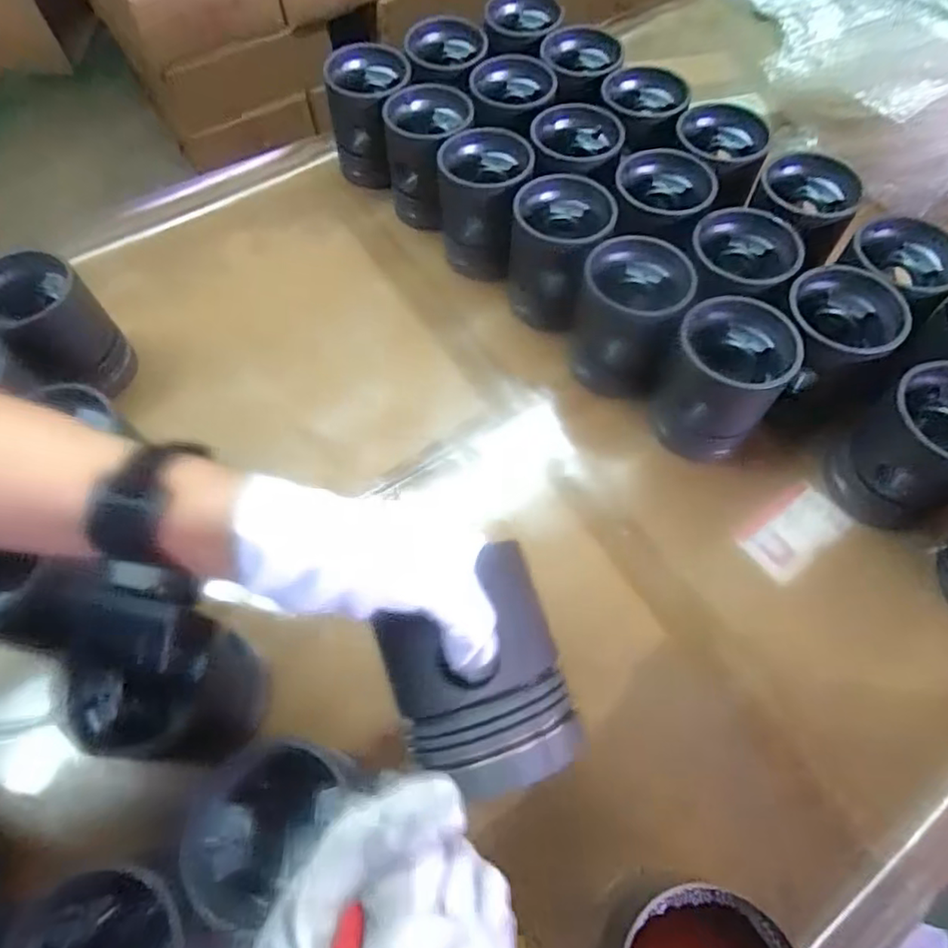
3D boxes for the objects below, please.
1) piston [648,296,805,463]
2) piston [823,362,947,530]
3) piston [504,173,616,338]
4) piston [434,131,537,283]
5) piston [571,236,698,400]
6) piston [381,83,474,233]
[{"bbox_3d":[0.208,-0.077,0.510,0.085,0.101,0.099,34,67,16],"label":"piston"},{"bbox_3d":[0.351,-0.016,0.477,0.093,0.109,0.087,0,62,0],"label":"piston"},{"bbox_3d":[0.080,-0.211,0.584,0.091,0.107,0.094,0,62,0],"label":"piston"},{"bbox_3d":[0.009,-0.274,0.618,0.089,0.106,0.098,4,62,2],"label":"piston"},{"bbox_3d":[0.137,-0.138,0.545,0.088,0.103,0.096,0,62,0],"label":"piston"},{"bbox_3d":[-0.048,-0.337,0.657,0.092,0.109,0.103,-5,62,-3],"label":"piston"}]

